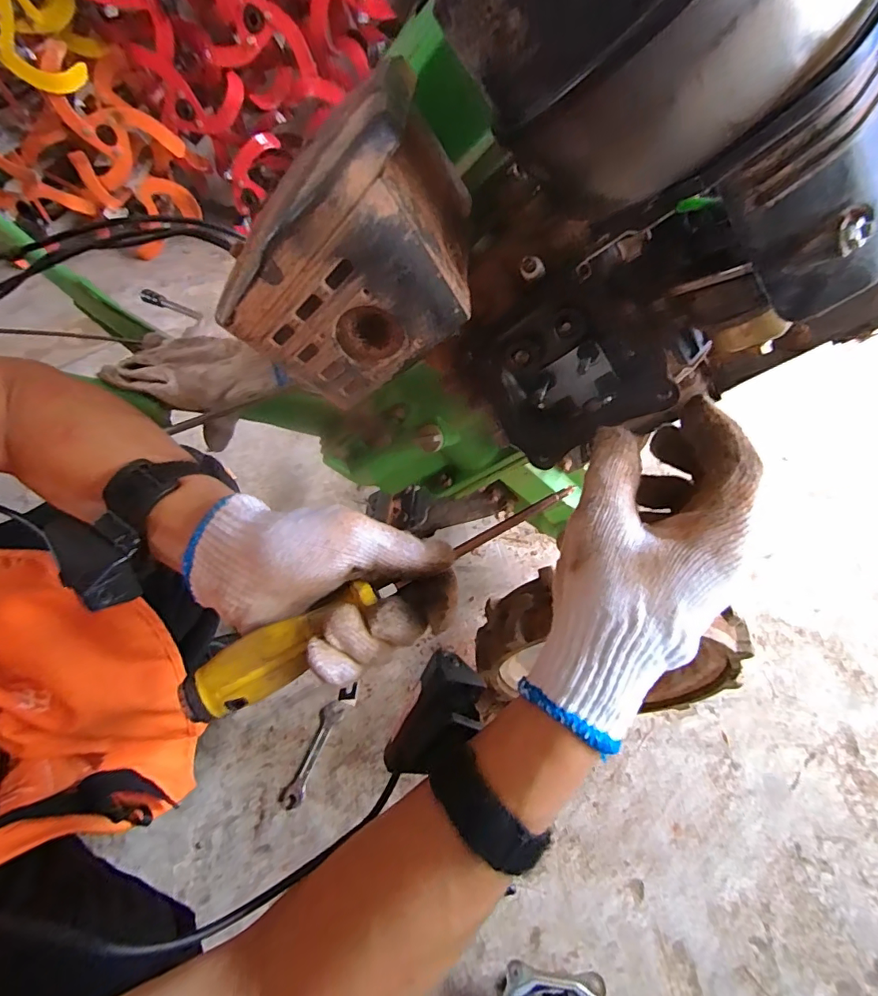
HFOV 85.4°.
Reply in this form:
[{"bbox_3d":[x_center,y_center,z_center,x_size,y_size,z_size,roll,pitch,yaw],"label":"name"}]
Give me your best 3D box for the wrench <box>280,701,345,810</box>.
[{"bbox_3d":[-0.186,0.375,0.703,0.032,0.008,0.146,17,54,12],"label":"wrench"}]

